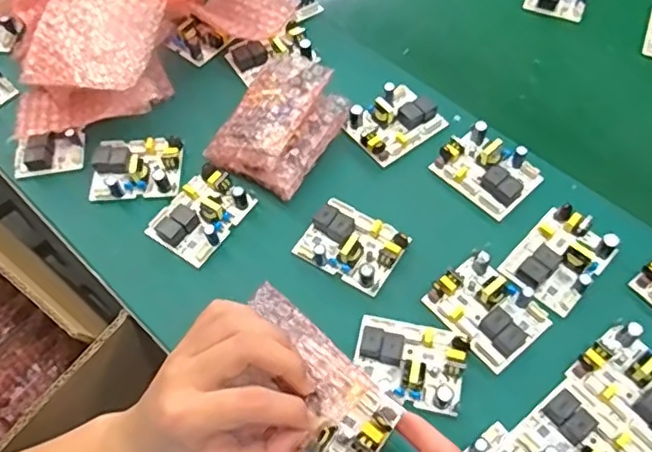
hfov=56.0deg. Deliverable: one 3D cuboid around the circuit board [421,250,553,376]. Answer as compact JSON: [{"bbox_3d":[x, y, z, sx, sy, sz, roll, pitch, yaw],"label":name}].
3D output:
[{"bbox_3d":[0.124,0.060,0.467,0.060,0.021,0.079,-38,64,-20],"label":"circuit board"}]

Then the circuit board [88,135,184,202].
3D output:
[{"bbox_3d":[-0.172,-0.053,0.560,0.078,0.031,0.057,0,58,2],"label":"circuit board"}]

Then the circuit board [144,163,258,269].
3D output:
[{"bbox_3d":[-0.107,-0.011,0.531,0.059,0.030,0.080,29,63,19],"label":"circuit board"}]

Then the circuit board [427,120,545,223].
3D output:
[{"bbox_3d":[0.142,-0.051,0.539,0.061,0.026,0.080,-40,64,-21],"label":"circuit board"}]

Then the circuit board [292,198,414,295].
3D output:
[{"bbox_3d":[0.021,0.015,0.507,0.080,0.029,0.059,30,64,19],"label":"circuit board"}]

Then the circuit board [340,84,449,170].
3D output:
[{"bbox_3d":[0.064,-0.098,0.570,0.079,0.024,0.061,-34,63,-18],"label":"circuit board"}]

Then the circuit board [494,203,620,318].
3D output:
[{"bbox_3d":[0.185,0.024,0.487,0.062,0.024,0.084,38,66,23],"label":"circuit board"}]

